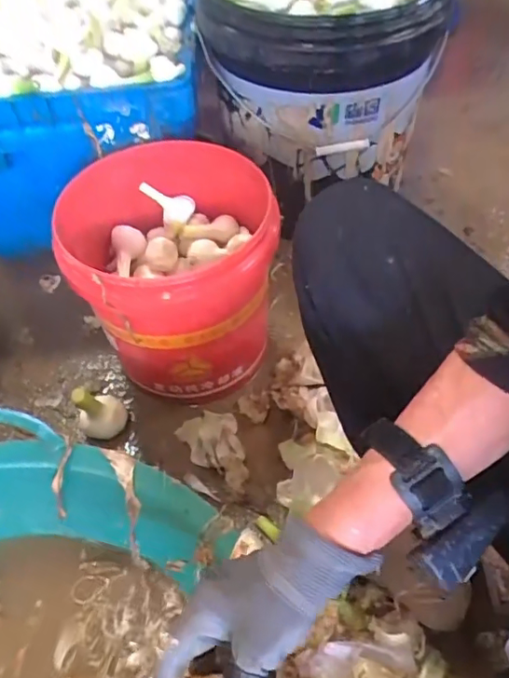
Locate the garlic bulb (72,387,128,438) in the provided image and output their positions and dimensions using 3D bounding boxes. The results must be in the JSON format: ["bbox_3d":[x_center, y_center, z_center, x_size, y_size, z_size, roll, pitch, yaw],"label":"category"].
[{"bbox_3d":[-0.200,0.092,0.711,0.049,0.089,0.061,26,57,23],"label":"garlic bulb"}]

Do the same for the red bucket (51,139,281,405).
[{"bbox_3d":[-0.097,-0.077,0.702,0.254,0.237,0.252,0,51,4],"label":"red bucket"}]

